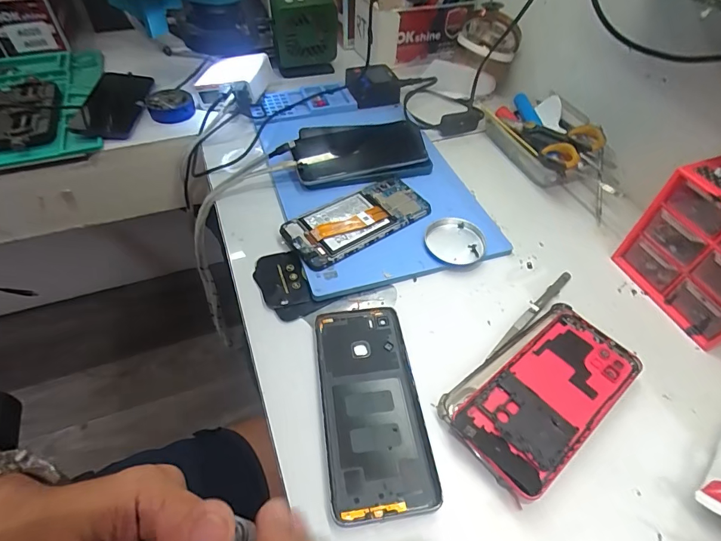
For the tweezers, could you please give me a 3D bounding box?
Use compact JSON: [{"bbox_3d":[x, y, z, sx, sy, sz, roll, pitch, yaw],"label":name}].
[{"bbox_3d":[0.162,0.038,0.392,0.152,0.014,0.009,-34,61,-29],"label":"tweezers"}]

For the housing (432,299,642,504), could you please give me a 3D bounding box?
[{"bbox_3d":[0.147,0.096,0.338,0.167,0.020,0.085,-30,59,-27],"label":"housing"}]

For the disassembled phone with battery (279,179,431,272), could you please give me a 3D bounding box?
[{"bbox_3d":[-0.002,-0.056,0.447,0.158,0.015,0.069,-29,59,-26],"label":"disassembled phone with battery"}]

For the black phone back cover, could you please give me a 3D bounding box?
[{"bbox_3d":[0.008,0.100,0.329,0.076,0.007,0.165,-4,51,-8],"label":"black phone back cover"}]

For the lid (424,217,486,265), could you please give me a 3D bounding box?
[{"bbox_3d":[0.100,-0.031,0.439,0.059,0.015,0.054,2,50,-4],"label":"lid"}]

